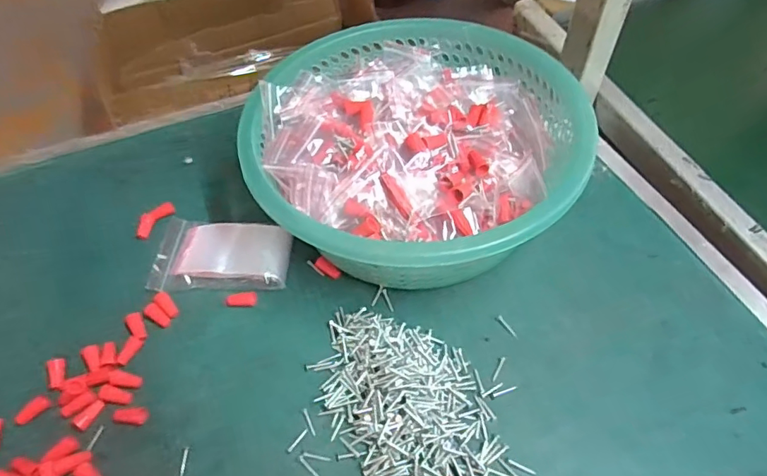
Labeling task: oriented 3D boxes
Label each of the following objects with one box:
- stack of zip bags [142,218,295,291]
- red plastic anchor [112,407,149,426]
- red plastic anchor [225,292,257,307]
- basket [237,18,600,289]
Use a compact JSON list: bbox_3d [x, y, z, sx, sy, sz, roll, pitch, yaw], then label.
[{"bbox_3d":[-0.141,0.011,0.451,0.116,0.014,0.075,-2,54,2],"label":"stack of zip bags"},{"bbox_3d":[-0.183,0.128,0.371,0.023,0.007,0.012,3,55,5],"label":"red plastic anchor"},{"bbox_3d":[-0.118,0.051,0.427,0.025,0.004,0.012,-2,53,-15],"label":"red plastic anchor"},{"bbox_3d":[0.026,-0.074,0.447,0.266,0.099,0.266,-3,54,0],"label":"basket"}]

